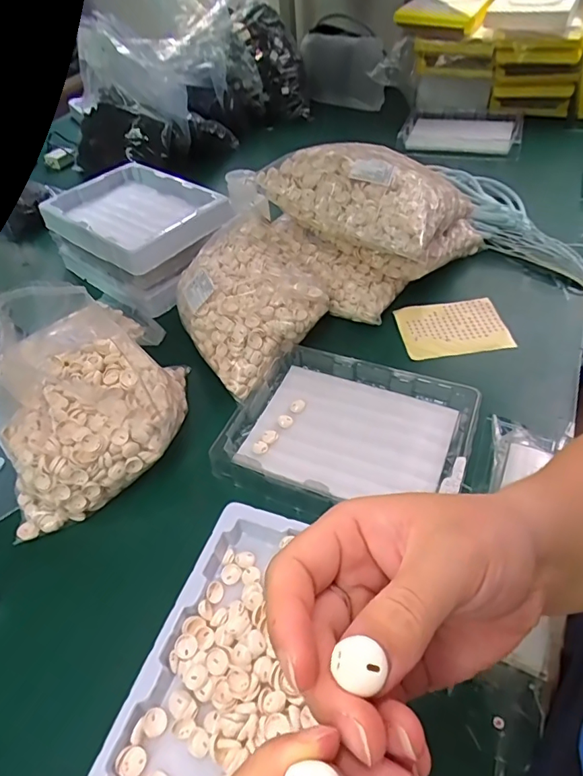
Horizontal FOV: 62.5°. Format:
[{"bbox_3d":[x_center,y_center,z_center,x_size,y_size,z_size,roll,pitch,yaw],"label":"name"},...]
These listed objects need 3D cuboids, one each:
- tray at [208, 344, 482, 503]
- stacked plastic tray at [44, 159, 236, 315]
[{"bbox_3d":[0.055,0.037,0.464,0.215,0.035,0.164,15,50,18],"label":"tray"},{"bbox_3d":[-0.224,-0.238,0.707,0.263,0.096,0.181,31,57,29],"label":"stacked plastic tray"}]

